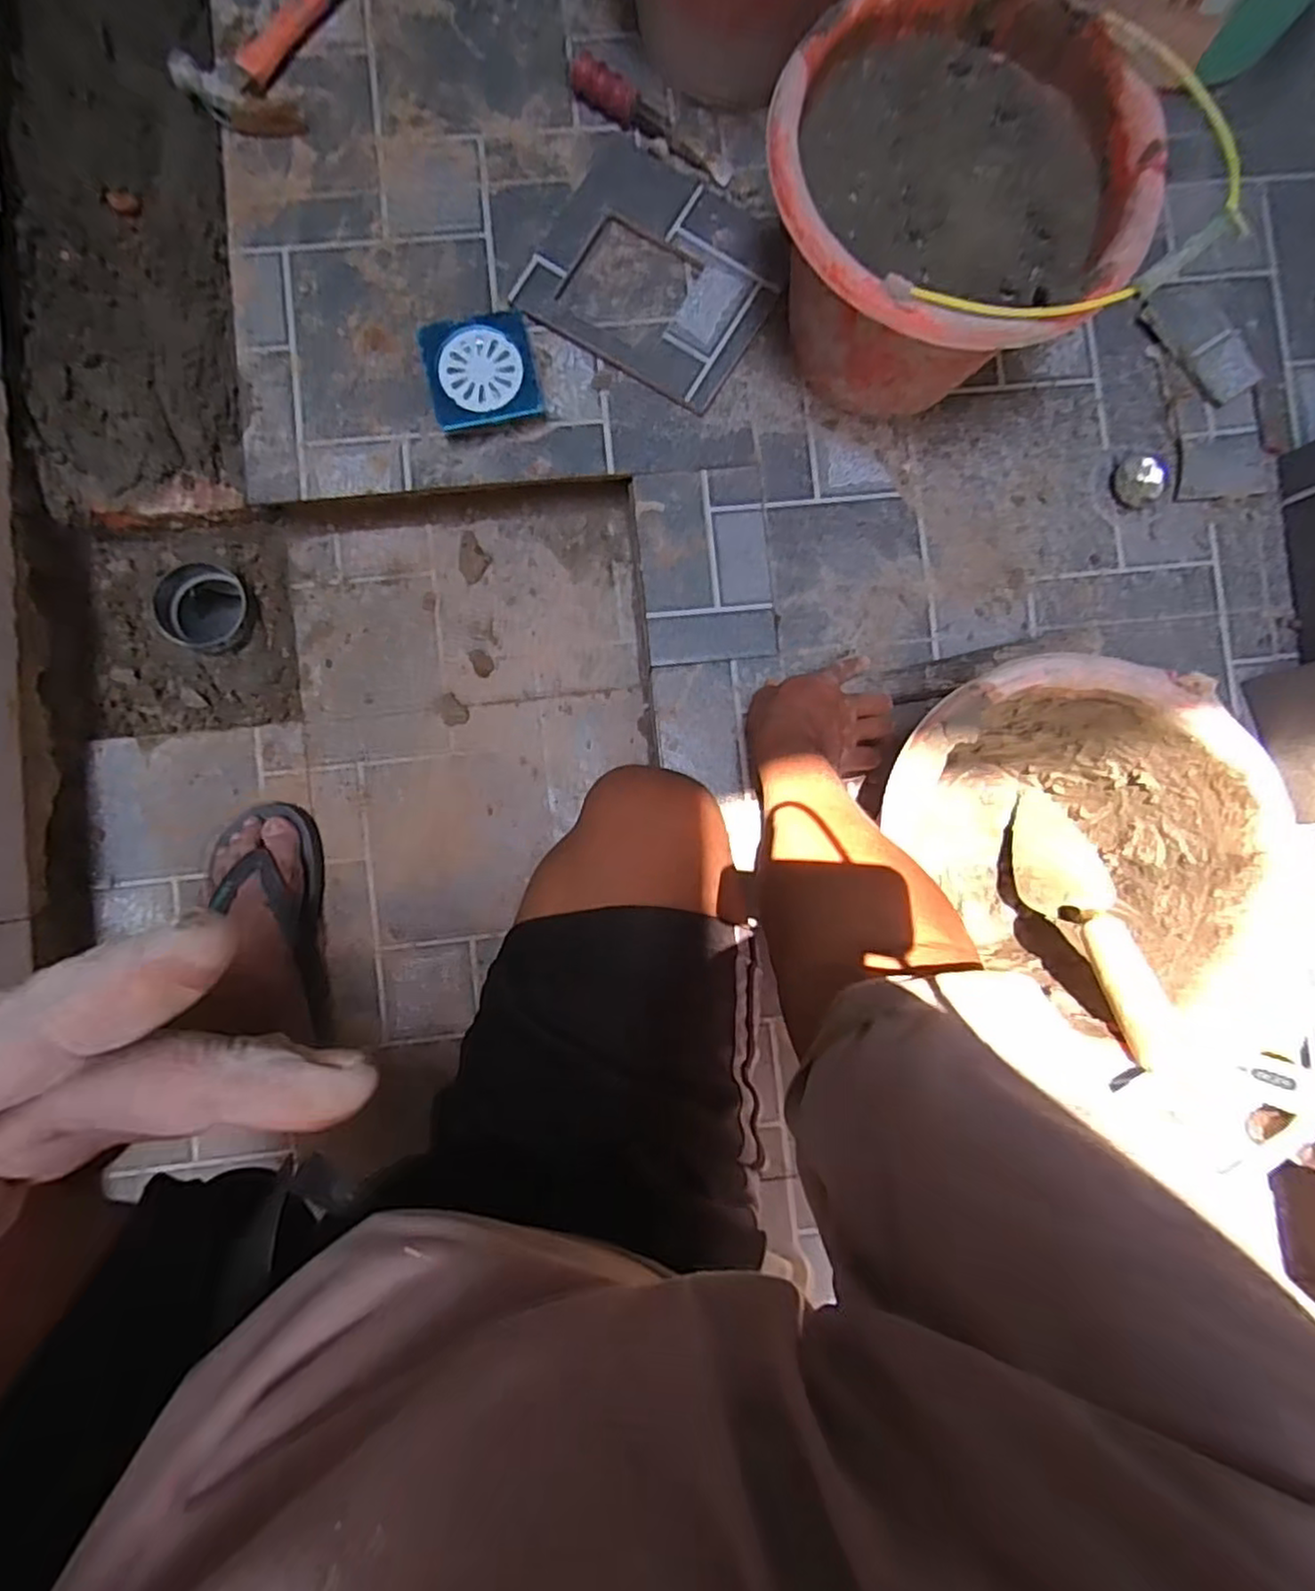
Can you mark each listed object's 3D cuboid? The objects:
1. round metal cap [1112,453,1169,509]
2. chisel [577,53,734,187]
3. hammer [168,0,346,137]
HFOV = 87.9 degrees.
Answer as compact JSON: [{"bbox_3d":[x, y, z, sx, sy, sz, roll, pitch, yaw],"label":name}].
[{"bbox_3d":[0.480,-0.313,0.677,0.051,0.009,0.049,-33,88,-2],"label":"round metal cap"},{"bbox_3d":[-0.006,-0.674,0.682,0.187,0.025,0.027,35,87,1],"label":"chisel"},{"bbox_3d":[-0.336,-0.809,0.676,0.117,0.022,0.339,31,87,1],"label":"hammer"}]

